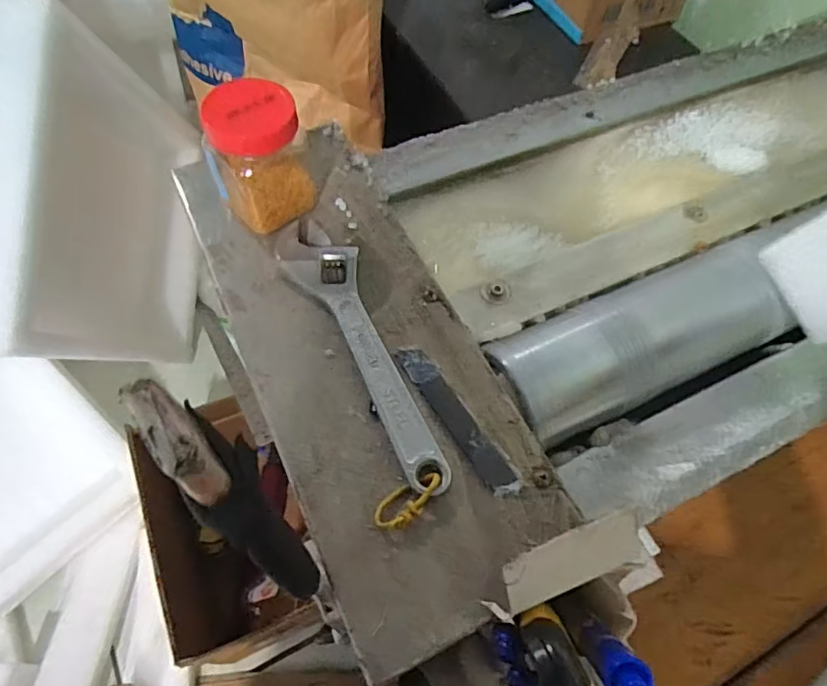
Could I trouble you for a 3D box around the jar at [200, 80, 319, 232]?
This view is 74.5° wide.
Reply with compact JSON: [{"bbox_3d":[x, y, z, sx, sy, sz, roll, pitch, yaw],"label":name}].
[{"bbox_3d":[-0.095,-0.113,0.340,0.058,0.078,0.044,-14,62,-12],"label":"jar"}]

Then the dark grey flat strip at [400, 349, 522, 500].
[{"bbox_3d":[0.024,0.041,0.302,0.017,0.004,0.099,-28,66,-18],"label":"dark grey flat strip"}]

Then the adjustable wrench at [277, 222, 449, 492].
[{"bbox_3d":[-0.027,-0.002,0.317,0.040,0.015,0.189,-27,65,-18],"label":"adjustable wrench"}]

